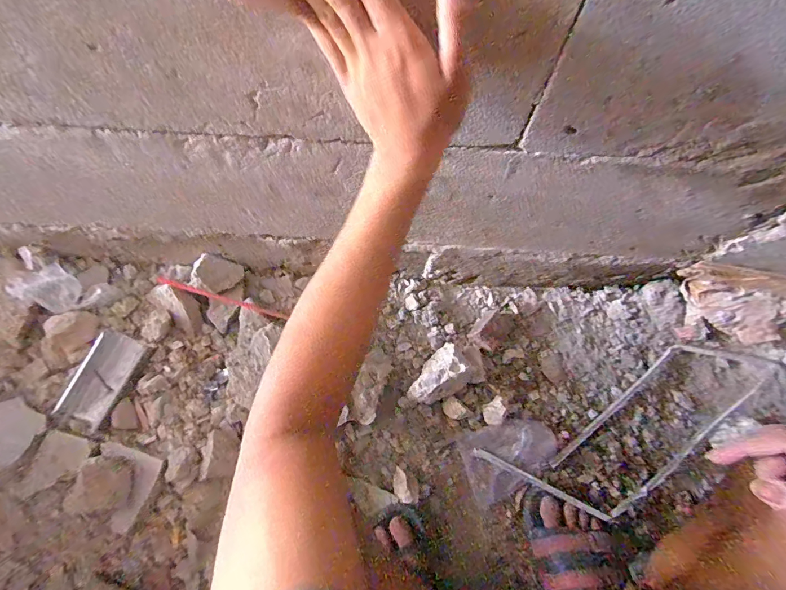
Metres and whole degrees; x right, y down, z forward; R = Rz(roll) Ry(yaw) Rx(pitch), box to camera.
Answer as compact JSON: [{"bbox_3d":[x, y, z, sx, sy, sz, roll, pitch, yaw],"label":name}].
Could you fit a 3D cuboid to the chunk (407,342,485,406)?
[{"bbox_3d":[0.089,0.125,0.638,0.143,0.057,0.077,-21,70,-9],"label":"chunk"}]

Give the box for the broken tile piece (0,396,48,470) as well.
[{"bbox_3d":[-0.568,0.205,0.579,0.069,0.005,0.101,-11,62,-23],"label":"broken tile piece"}]

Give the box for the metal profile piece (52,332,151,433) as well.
[{"bbox_3d":[-0.472,0.138,0.614,0.077,0.023,0.152,22,69,8],"label":"metal profile piece"}]

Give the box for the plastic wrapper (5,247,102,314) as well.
[{"bbox_3d":[-0.558,-0.014,0.625,0.125,0.019,0.070,29,70,-10],"label":"plastic wrapper"}]

